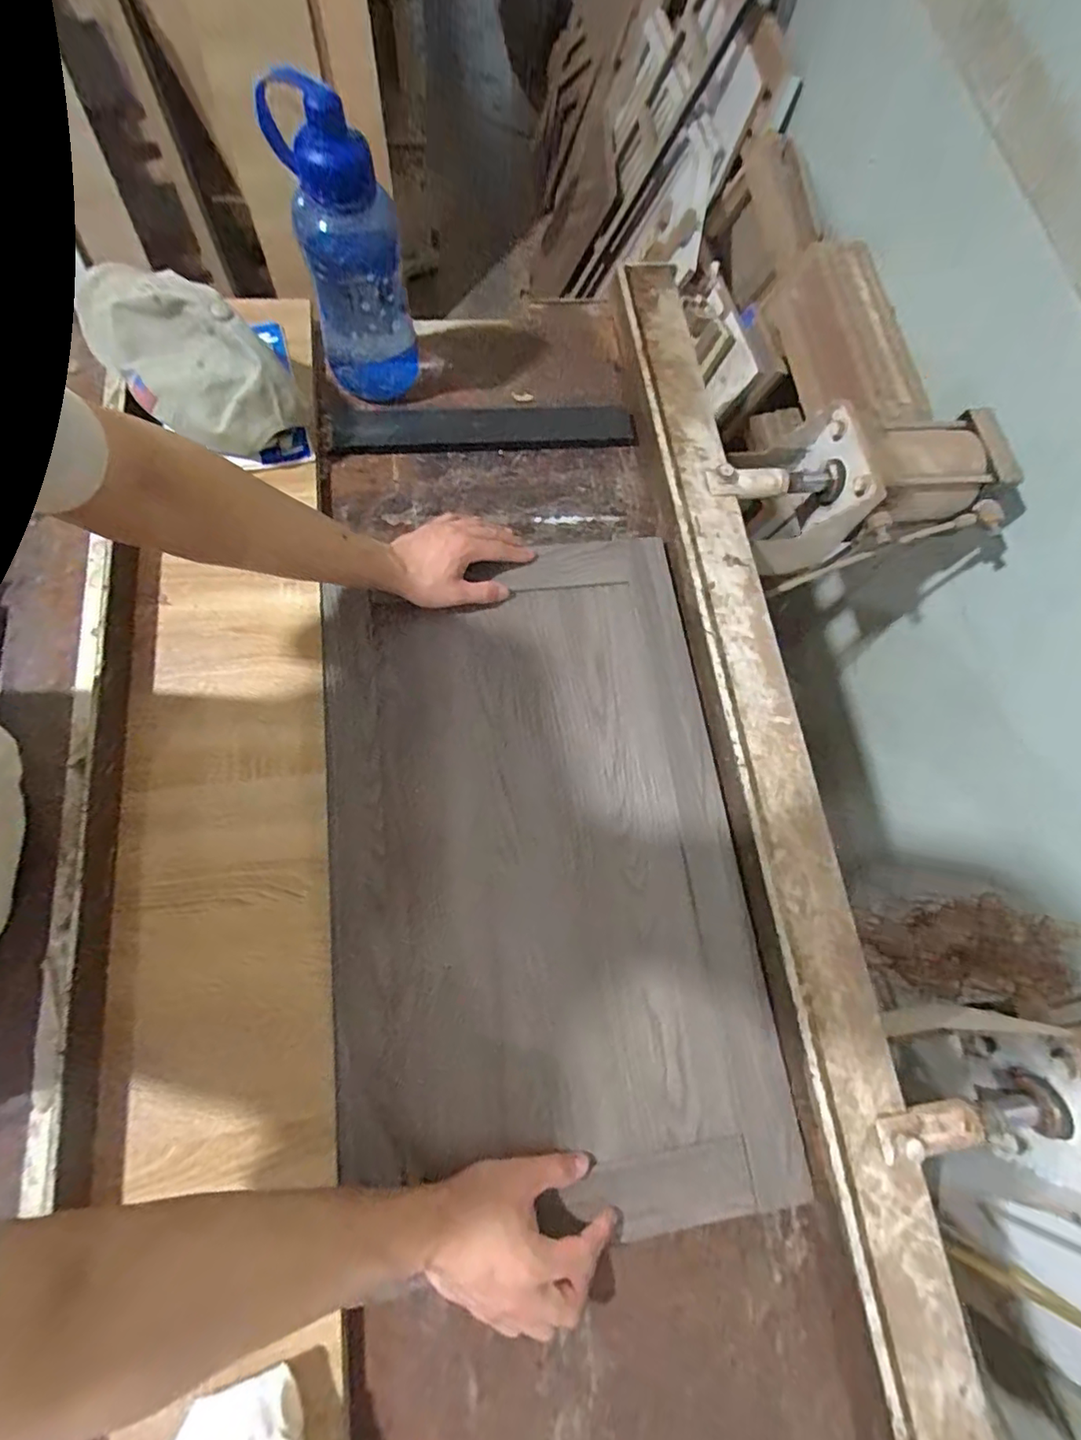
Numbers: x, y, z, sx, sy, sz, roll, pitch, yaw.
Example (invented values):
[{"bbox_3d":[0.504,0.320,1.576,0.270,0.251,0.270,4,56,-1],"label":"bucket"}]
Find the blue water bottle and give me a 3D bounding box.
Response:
[{"bbox_3d":[-0.191,-0.452,0.577,0.102,0.276,0.082,-8,74,-7],"label":"blue water bottle"}]

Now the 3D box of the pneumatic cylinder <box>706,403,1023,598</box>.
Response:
[{"bbox_3d":[0.377,-0.296,0.734,0.337,0.146,0.178,-8,74,-8],"label":"pneumatic cylinder"}]

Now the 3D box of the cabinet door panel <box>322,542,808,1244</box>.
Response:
[{"bbox_3d":[-0.003,0.123,0.553,0.382,0.028,0.612,-6,74,-8],"label":"cabinet door panel"}]

